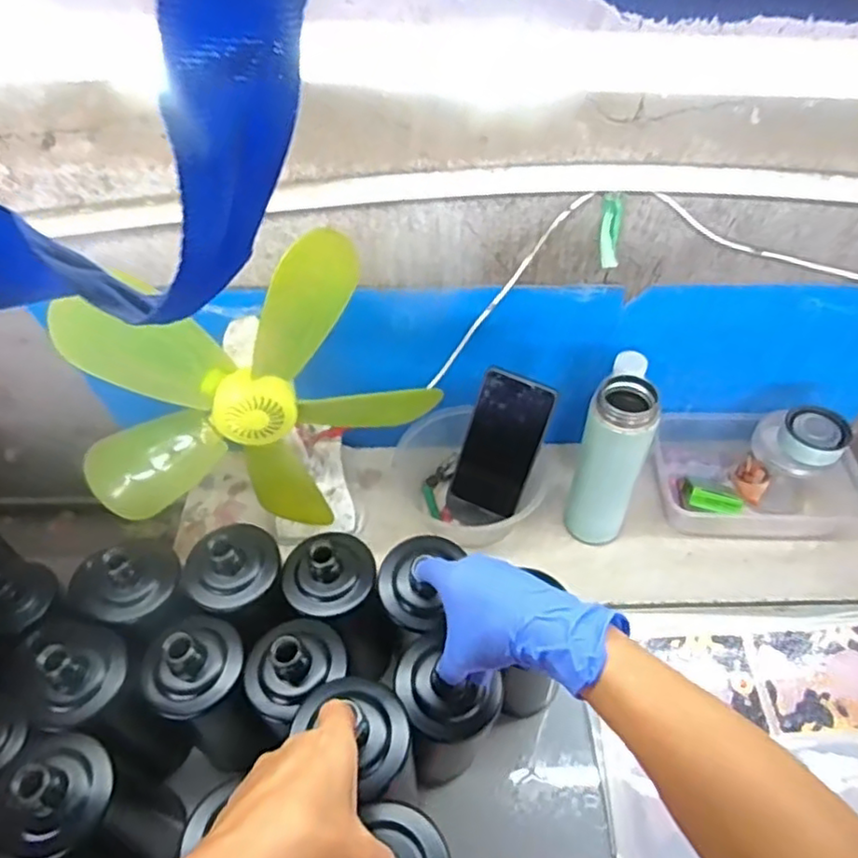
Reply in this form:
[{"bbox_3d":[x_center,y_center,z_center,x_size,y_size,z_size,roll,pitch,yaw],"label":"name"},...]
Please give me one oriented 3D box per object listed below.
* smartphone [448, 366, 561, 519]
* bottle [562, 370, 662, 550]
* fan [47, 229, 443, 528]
[{"bbox_3d":[0.075,0.017,0.678,0.075,0.149,0.007,19,26,6],"label":"smartphone"},{"bbox_3d":[0.184,0.039,0.676,0.072,0.201,0.064,21,56,15],"label":"bottle"},{"bbox_3d":[-0.148,-0.017,0.551,0.305,0.246,0.080,-9,53,-7],"label":"fan"}]

